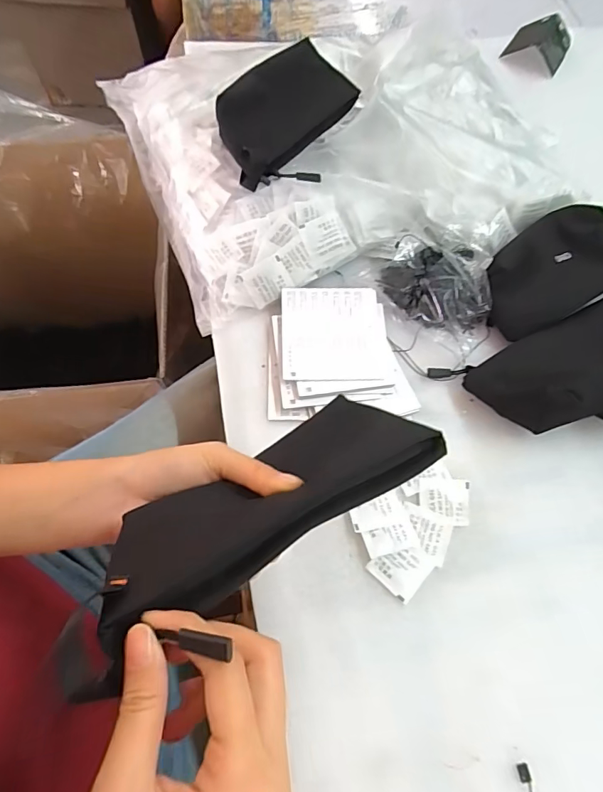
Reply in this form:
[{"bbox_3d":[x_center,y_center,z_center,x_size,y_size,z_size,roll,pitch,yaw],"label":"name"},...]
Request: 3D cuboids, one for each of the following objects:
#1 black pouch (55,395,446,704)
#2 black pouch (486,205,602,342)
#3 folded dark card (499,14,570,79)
[{"bbox_3d":[-0.027,0.060,0.251,0.208,0.019,0.080,-27,32,-22],"label":"black pouch"},{"bbox_3d":[0.280,-0.135,0.473,0.205,0.033,0.117,-34,72,-14],"label":"black pouch"},{"bbox_3d":[0.359,-0.533,0.683,0.082,0.030,0.108,27,70,10],"label":"folded dark card"}]

